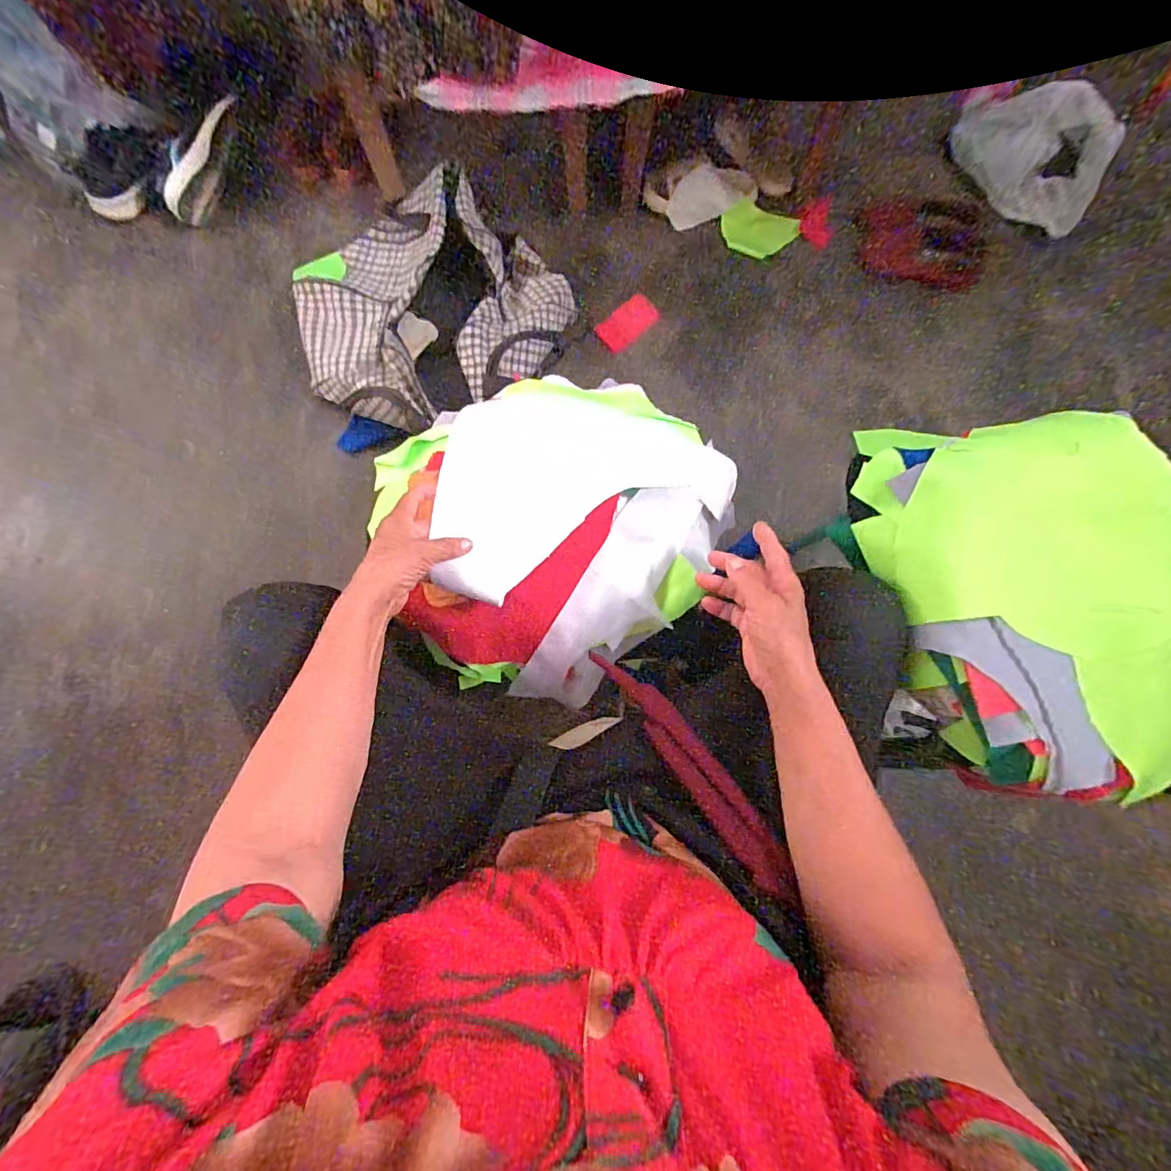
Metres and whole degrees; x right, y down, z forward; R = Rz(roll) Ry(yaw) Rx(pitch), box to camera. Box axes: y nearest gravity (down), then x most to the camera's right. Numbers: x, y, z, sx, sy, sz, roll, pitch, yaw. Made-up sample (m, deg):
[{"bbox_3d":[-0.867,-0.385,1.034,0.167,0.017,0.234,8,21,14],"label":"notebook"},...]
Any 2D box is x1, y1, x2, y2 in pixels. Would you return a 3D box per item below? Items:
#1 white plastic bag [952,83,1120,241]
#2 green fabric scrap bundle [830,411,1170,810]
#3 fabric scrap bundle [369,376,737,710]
[{"bbox_3d":[0.915,-0.886,1.068,0.325,0.165,0.161,33,80,6],"label":"white plastic bag"},{"bbox_3d":[0.464,0.009,0.489,0.383,0.105,0.354,-2,78,-1],"label":"green fabric scrap bundle"},{"bbox_3d":[-0.042,-0.082,0.608,0.387,0.102,0.359,0,78,0],"label":"fabric scrap bundle"}]

